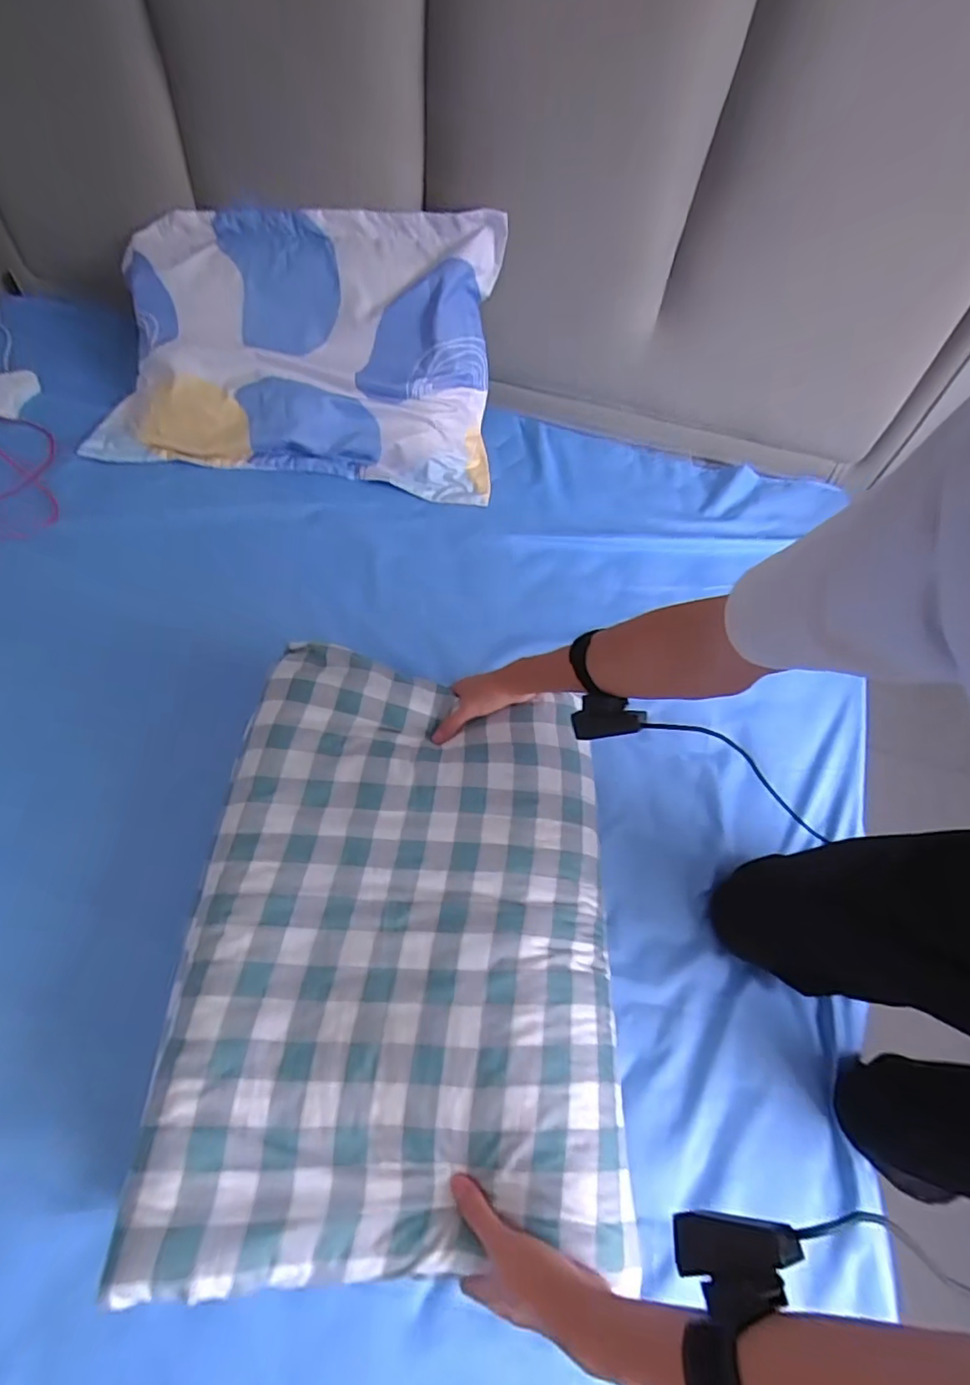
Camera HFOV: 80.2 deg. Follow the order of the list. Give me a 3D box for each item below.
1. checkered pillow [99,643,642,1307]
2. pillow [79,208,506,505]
[{"bbox_3d":[-0.074,0.198,0.567,0.386,0.059,0.543,2,61,-3],"label":"checkered pillow"},{"bbox_3d":[-0.321,-0.590,1.006,0.688,0.130,0.425,9,103,5],"label":"pillow"}]

